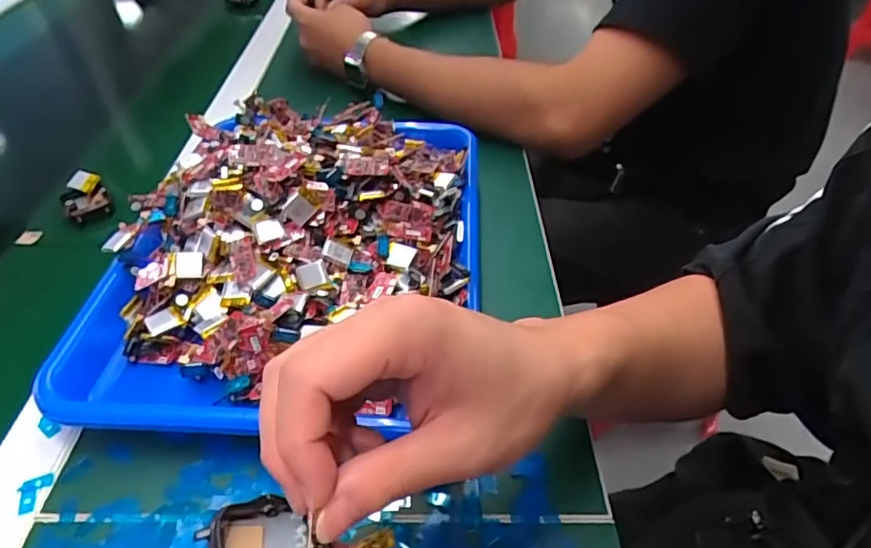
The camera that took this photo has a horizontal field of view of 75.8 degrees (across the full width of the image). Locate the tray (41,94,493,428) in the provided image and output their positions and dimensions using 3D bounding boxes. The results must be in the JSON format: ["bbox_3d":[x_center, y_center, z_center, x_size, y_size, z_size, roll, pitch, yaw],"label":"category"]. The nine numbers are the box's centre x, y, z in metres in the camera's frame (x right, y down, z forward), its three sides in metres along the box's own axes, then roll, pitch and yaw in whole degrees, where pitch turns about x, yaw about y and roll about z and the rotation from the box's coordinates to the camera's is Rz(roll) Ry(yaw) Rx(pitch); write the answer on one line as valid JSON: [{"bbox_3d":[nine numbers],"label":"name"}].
[{"bbox_3d":[-0.096,-0.038,0.409,0.249,0.091,0.330,3,43,2],"label":"tray"}]

